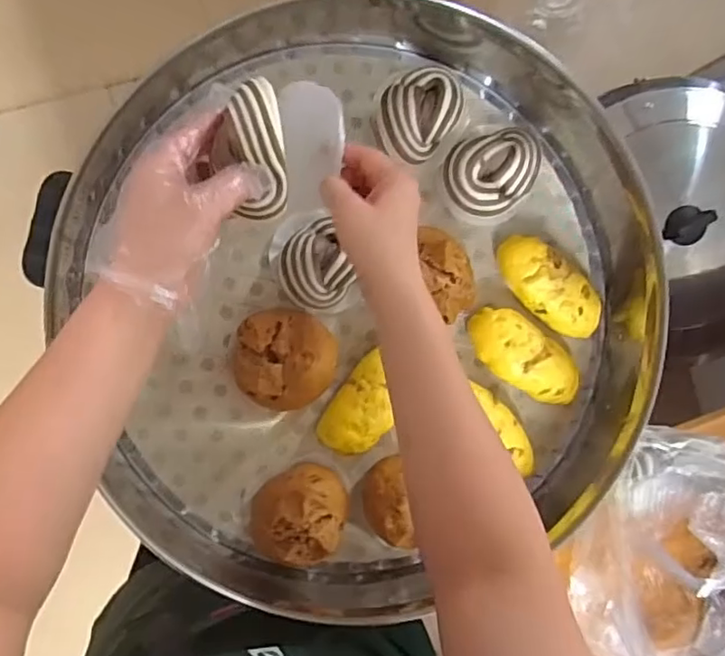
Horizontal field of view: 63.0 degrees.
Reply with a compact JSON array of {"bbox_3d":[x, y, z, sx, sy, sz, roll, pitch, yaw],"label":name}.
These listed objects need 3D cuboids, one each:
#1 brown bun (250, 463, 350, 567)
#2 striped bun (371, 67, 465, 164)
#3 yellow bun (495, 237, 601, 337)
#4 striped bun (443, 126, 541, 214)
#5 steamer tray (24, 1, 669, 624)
[{"bbox_3d":[-0.053,0.168,0.529,0.089,0.053,0.081,0,92,-9],"label":"brown bun"},{"bbox_3d":[0.051,-0.196,0.544,0.068,0.032,0.084,35,86,-8],"label":"striped bun"},{"bbox_3d":[0.183,-0.039,0.572,0.119,0.032,0.053,41,85,-8],"label":"yellow bun"},{"bbox_3d":[0.127,-0.147,0.556,0.090,0.034,0.073,-23,95,-8],"label":"striped bun"},{"bbox_3d":[0.016,-0.021,0.539,0.531,0.088,0.547,-18,94,-8],"label":"steamer tray"}]

